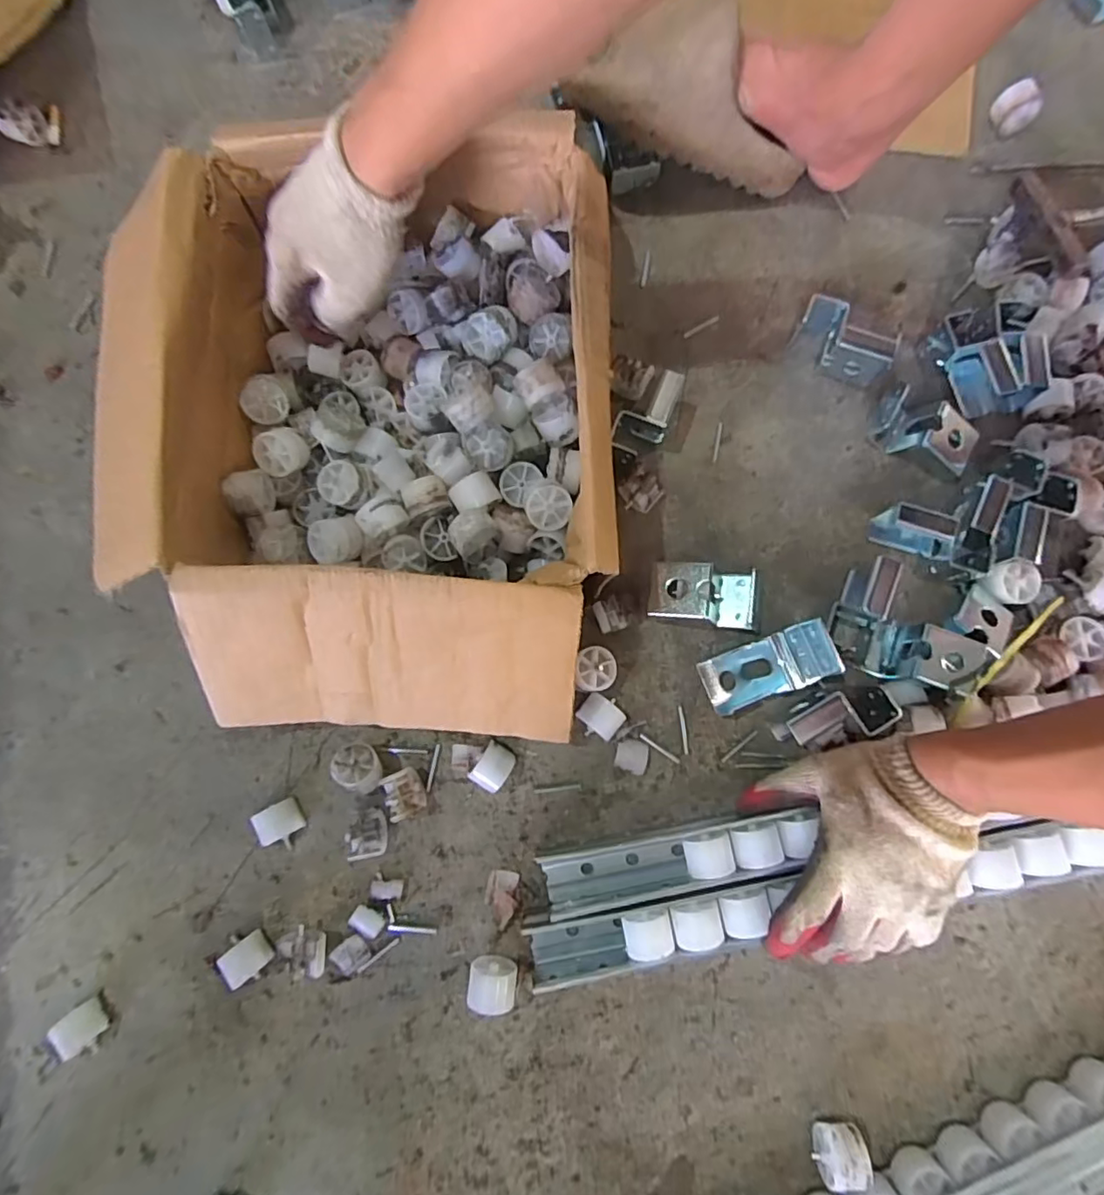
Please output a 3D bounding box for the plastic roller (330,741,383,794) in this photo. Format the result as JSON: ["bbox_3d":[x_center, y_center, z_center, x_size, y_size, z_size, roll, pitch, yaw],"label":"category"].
[{"bbox_3d":[-0.150,0.133,0.445,0.033,0.033,0.036,-4,79,0],"label":"plastic roller"}]

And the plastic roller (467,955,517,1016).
[{"bbox_3d":[-0.043,0.281,0.416,0.034,0.038,0.027,3,79,2],"label":"plastic roller"}]

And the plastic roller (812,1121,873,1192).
[{"bbox_3d":[0.200,0.387,0.396,0.033,0.036,0.029,-5,79,0],"label":"plastic roller"}]

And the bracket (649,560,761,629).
[{"bbox_3d":[0.125,-0.002,0.462,0.089,0.040,0.049,5,79,2],"label":"bracket"}]

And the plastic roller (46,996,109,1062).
[{"bbox_3d":[-0.348,0.317,0.421,0.028,0.024,0.027,-43,82,-7],"label":"plastic roller"}]

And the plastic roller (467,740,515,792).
[{"bbox_3d":[-0.046,0.134,0.451,0.027,0.019,0.035,31,81,6],"label":"plastic roller"}]

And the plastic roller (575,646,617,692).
[{"bbox_3d":[0.035,0.058,0.460,0.032,0.028,0.034,3,79,2],"label":"plastic roller"}]

